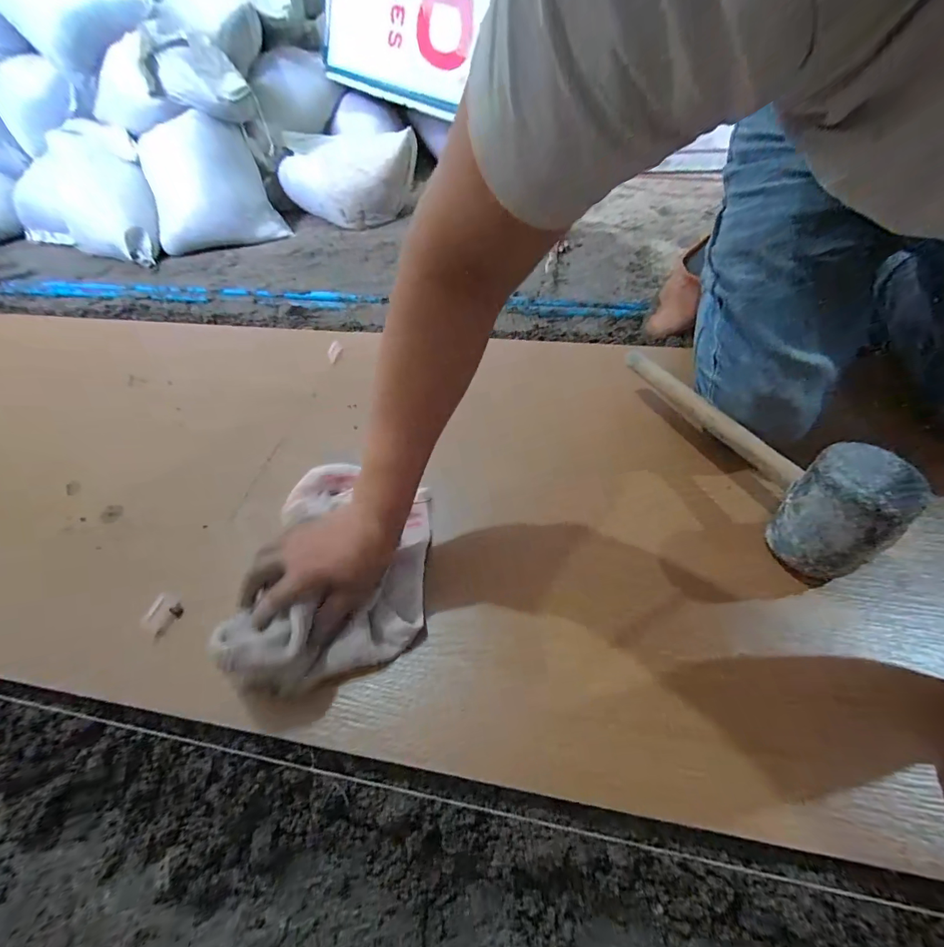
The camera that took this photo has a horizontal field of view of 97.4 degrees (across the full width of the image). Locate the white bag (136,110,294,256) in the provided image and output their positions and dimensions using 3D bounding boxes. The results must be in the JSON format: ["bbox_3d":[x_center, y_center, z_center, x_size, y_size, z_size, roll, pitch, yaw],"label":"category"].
[{"bbox_3d":[-0.753,-0.823,1.188,0.347,0.270,0.183,-14,50,-8],"label":"white bag"}]

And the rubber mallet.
[{"bbox_3d":[0.292,-0.043,0.451,0.067,0.126,0.317,-14,50,-8],"label":"rubber mallet"}]

